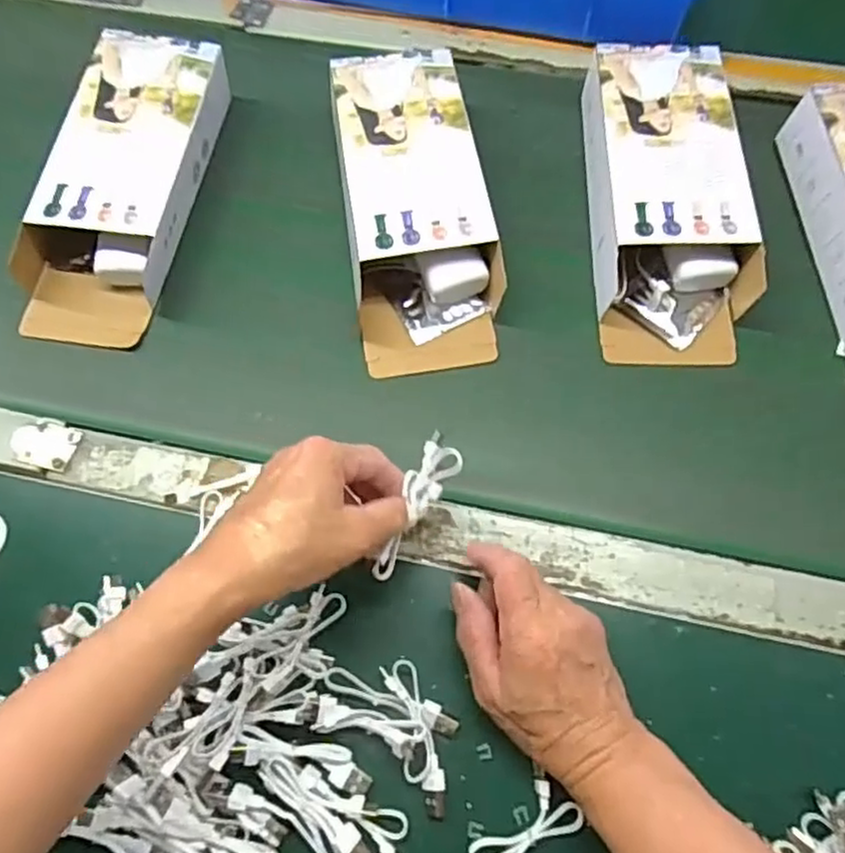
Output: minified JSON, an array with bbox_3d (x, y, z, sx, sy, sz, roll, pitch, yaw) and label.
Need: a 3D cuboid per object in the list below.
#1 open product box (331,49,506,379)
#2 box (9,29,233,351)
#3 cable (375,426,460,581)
[{"bbox_3d":[-0.004,-0.167,0.514,0.103,0.058,0.250,-7,69,-1],"label":"open product box"},{"bbox_3d":[-0.227,-0.188,0.513,0.100,0.046,0.254,9,69,5],"label":"box"},{"bbox_3d":[-0.004,0.047,0.388,0.025,0.013,0.088,25,82,11],"label":"cable"}]

